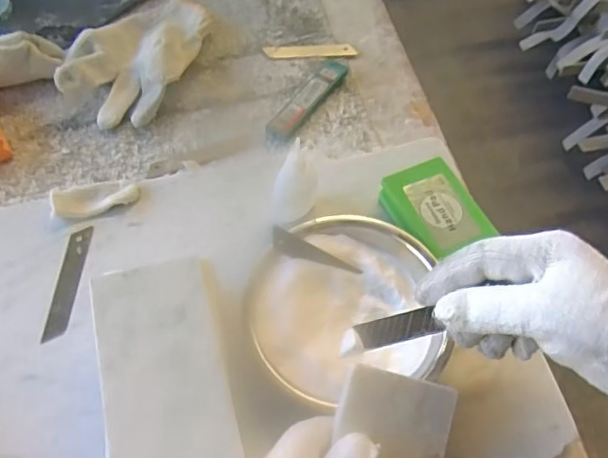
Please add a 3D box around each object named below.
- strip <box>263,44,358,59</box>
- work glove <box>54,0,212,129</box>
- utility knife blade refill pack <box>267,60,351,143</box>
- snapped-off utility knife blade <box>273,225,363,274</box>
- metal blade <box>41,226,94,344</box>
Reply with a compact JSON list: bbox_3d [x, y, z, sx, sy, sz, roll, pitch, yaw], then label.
[{"bbox_3d":[0.007,-0.193,0.618,0.098,0.005,0.019,-2,59,-3],"label":"strip"},{"bbox_3d":[-0.170,-0.187,0.587,0.118,0.042,0.184,11,59,7],"label":"work glove"},{"bbox_3d":[0.003,-0.131,0.577,0.028,0.011,0.121,30,63,18],"label":"utility knife blade refill pack"},{"bbox_3d":[0.009,0.021,0.436,0.075,0.005,0.016,24,93,-14],"label":"snapped-off utility knife blade"},{"bbox_3d":[-0.195,0.044,0.467,0.020,0.004,0.101,1,58,2],"label":"metal blade"}]

